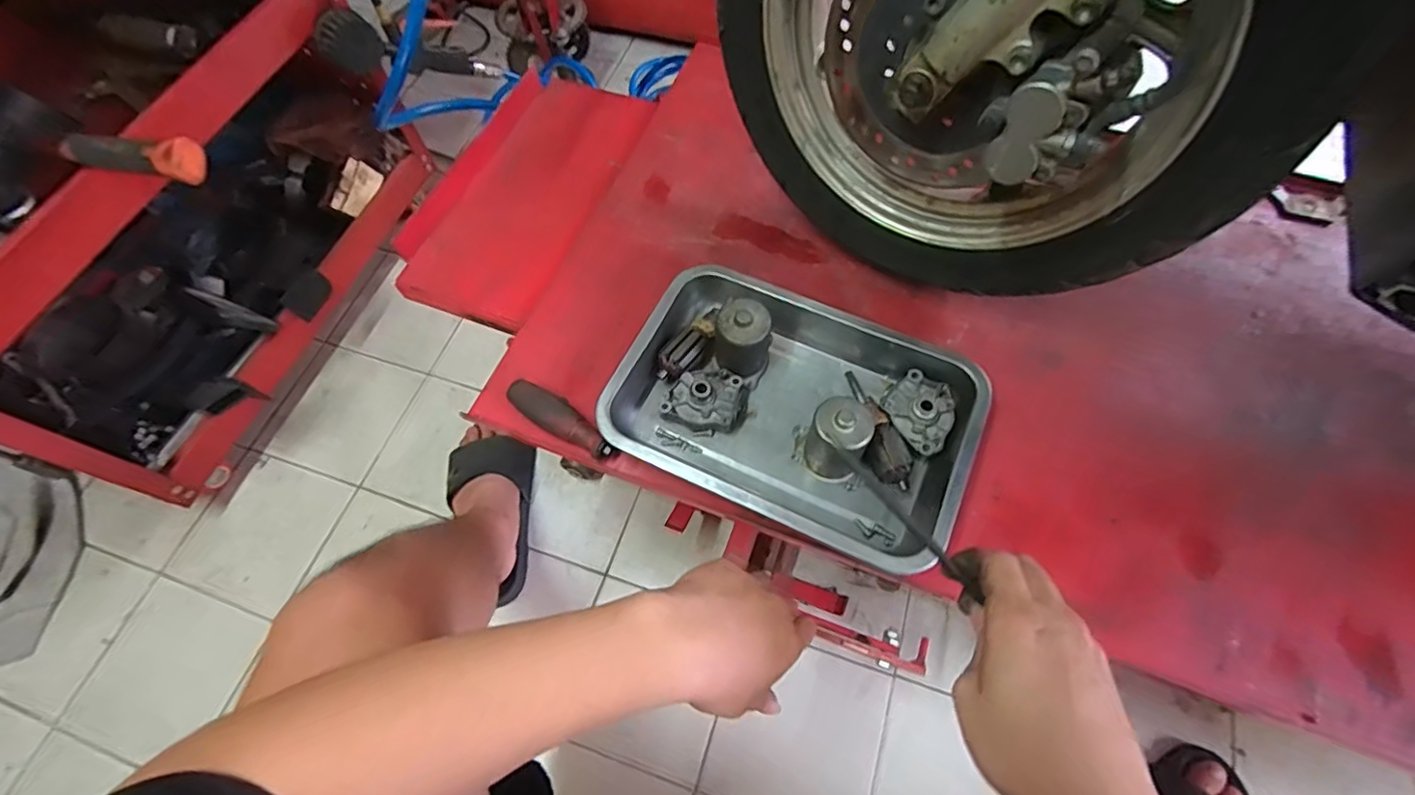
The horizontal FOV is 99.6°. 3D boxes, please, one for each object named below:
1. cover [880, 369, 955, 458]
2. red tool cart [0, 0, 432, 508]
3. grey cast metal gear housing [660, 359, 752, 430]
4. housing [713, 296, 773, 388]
[{"bbox_3d":[0.192,0.009,0.533,0.061,0.019,0.068,32,70,14],"label":"cover"},{"bbox_3d":[-0.790,-0.356,0.724,0.556,0.668,0.730,19,67,9],"label":"red tool cart"},{"bbox_3d":[0.002,-0.003,0.556,0.074,0.035,0.068,0,66,1],"label":"grey cast metal gear housing"},{"bbox_3d":[0.033,-0.050,0.558,0.052,0.077,0.057,5,66,3],"label":"housing"}]

